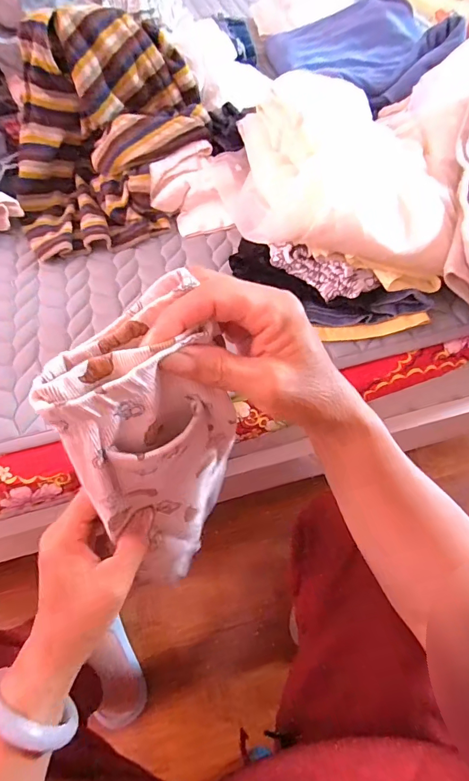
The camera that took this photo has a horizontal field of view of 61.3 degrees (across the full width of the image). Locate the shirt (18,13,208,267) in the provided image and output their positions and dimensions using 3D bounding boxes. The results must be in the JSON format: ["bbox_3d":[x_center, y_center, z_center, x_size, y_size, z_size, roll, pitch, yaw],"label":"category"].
[{"bbox_3d":[-0.165,-0.321,0.500,0.261,0.178,0.210,-12,60,-4],"label":"shirt"}]

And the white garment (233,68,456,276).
[{"bbox_3d":[0.108,-0.257,0.460,0.252,0.079,0.274,3,60,5],"label":"white garment"}]

